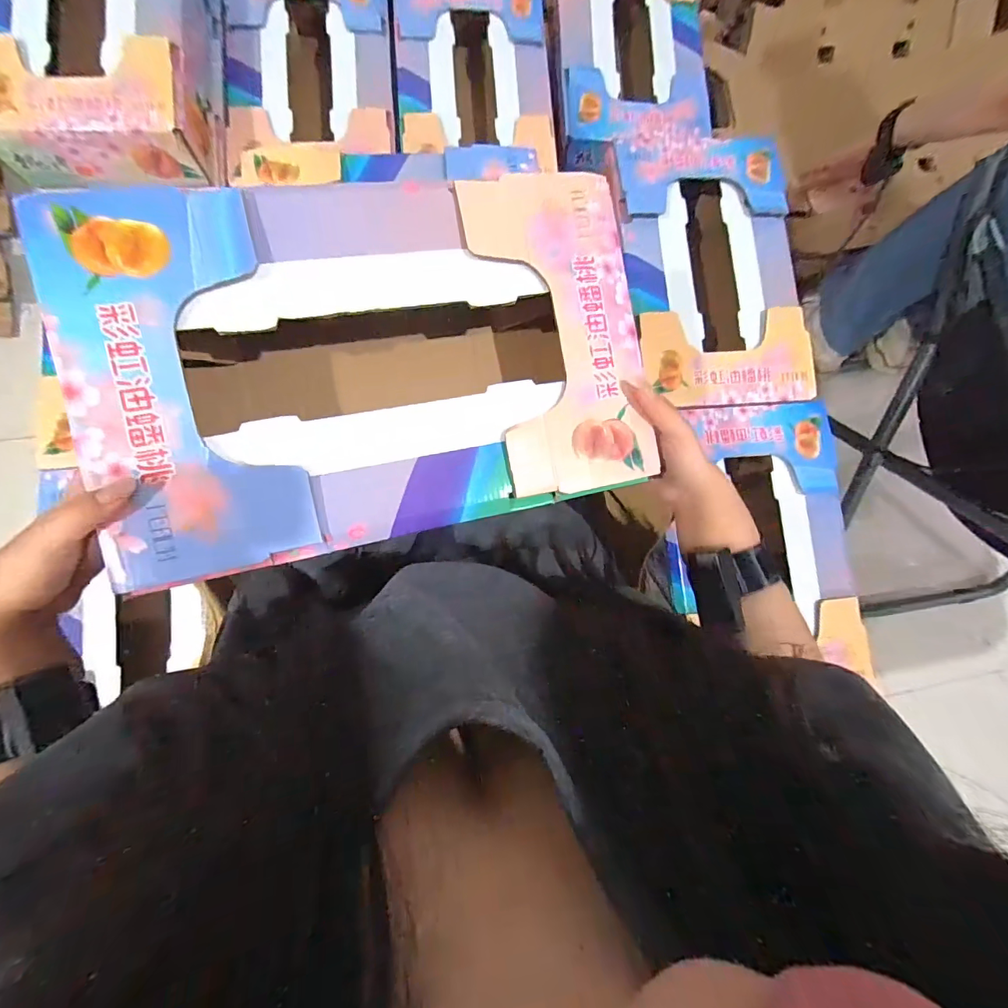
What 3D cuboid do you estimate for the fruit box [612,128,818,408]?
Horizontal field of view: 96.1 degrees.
[{"bbox_3d":[0.293,-0.334,0.675,0.237,0.105,0.404,-5,84,-6],"label":"fruit box"}]

